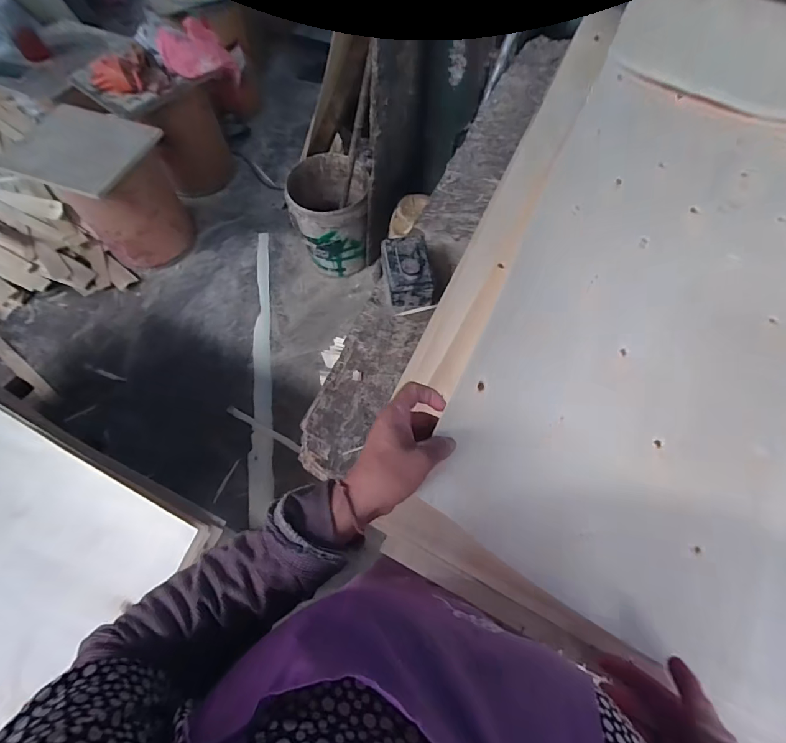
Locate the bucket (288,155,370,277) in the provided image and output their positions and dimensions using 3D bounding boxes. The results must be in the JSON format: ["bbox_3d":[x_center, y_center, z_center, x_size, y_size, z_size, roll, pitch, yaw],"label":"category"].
[{"bbox_3d":[-0.237,-0.617,1.624,0.296,0.356,0.312,-1,65,3],"label":"bucket"}]

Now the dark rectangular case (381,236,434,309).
[{"bbox_3d":[0.024,-0.167,0.689,0.075,0.067,0.105,-8,65,0],"label":"dark rectangular case"}]

